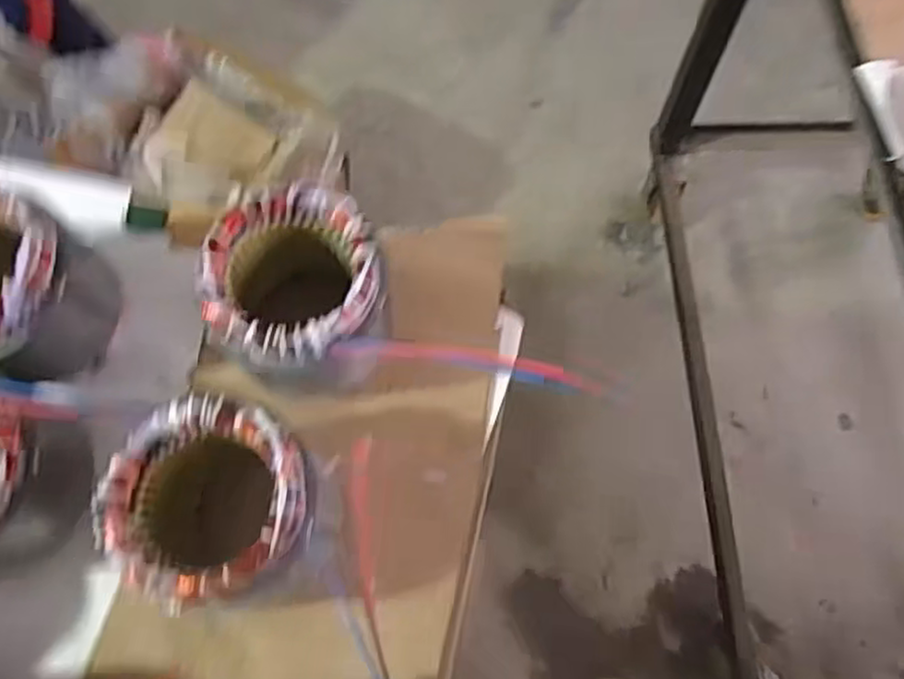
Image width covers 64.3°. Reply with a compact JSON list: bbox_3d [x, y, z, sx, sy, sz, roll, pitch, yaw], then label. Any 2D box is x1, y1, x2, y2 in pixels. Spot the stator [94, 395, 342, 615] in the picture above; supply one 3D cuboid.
[{"bbox_3d":[-0.179,0.136,0.574,0.140,0.156,0.139,1,67,-2],"label":"stator"}]

